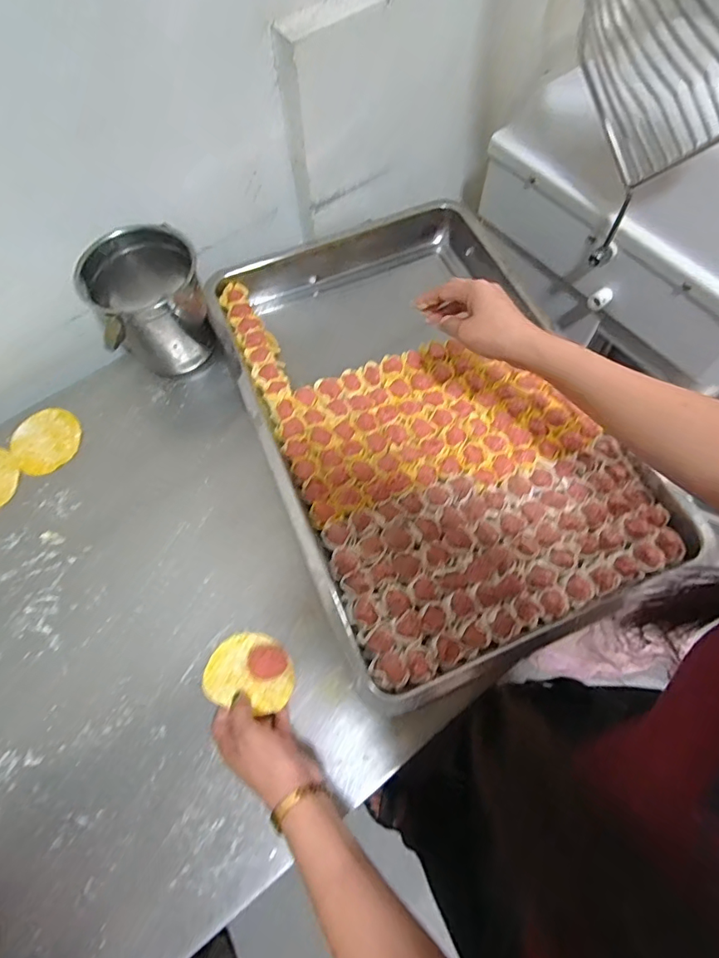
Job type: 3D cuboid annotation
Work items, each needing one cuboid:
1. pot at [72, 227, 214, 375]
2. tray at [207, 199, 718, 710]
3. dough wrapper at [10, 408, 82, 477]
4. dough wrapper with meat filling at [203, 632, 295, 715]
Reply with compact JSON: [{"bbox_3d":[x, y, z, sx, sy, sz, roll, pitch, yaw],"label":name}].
[{"bbox_3d":[-0.258,-0.214,0.622,0.132,0.147,0.114,-28,67,-13],"label":"pot"},{"bbox_3d":[0.074,-0.092,0.607,0.386,0.067,0.595,-20,66,-9],"label":"tray"},{"bbox_3d":[-0.394,-0.050,0.619,0.082,0.004,0.091,-42,71,-15],"label":"dough wrapper"},{"bbox_3d":[-0.105,0.185,0.481,0.081,0.012,0.075,8,38,-5],"label":"dough wrapper with meat filling"}]

